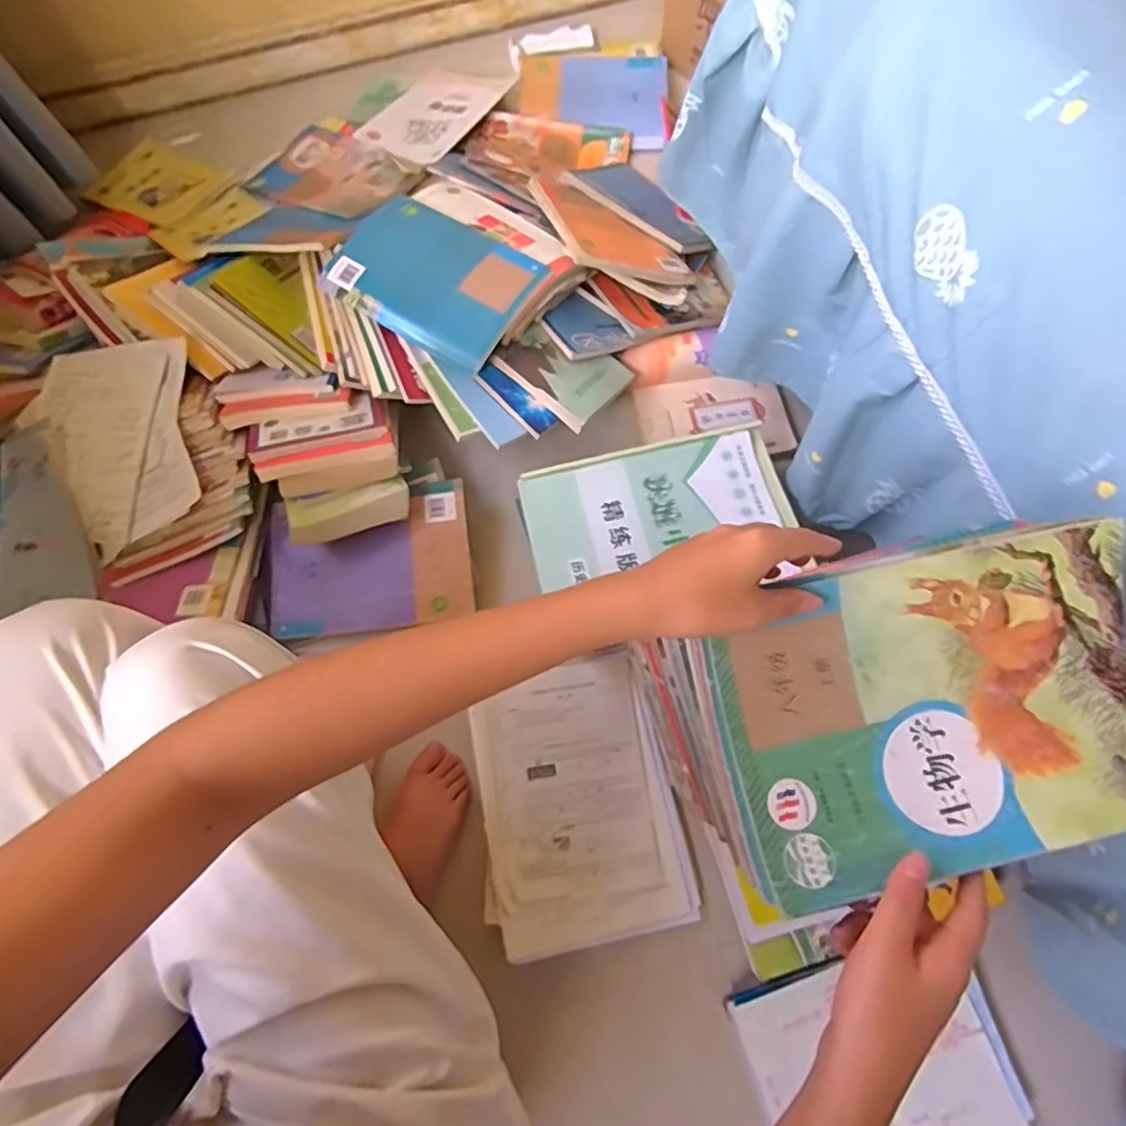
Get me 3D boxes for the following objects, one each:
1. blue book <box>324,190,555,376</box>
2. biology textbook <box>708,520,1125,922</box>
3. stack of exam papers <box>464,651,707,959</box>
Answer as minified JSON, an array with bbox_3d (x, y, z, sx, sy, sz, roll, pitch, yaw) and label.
[{"bbox_3d":[-0.172,-0.372,0.837,0.262,0.019,0.171,32,83,13],"label":"blue book"},{"bbox_3d":[0.234,0.088,0.391,0.274,0.021,0.179,-15,83,-2],"label":"biology textbook"},{"bbox_3d":[0.019,0.273,0.751,0.223,0.029,0.297,-10,71,-2],"label":"stack of exam papers"}]

